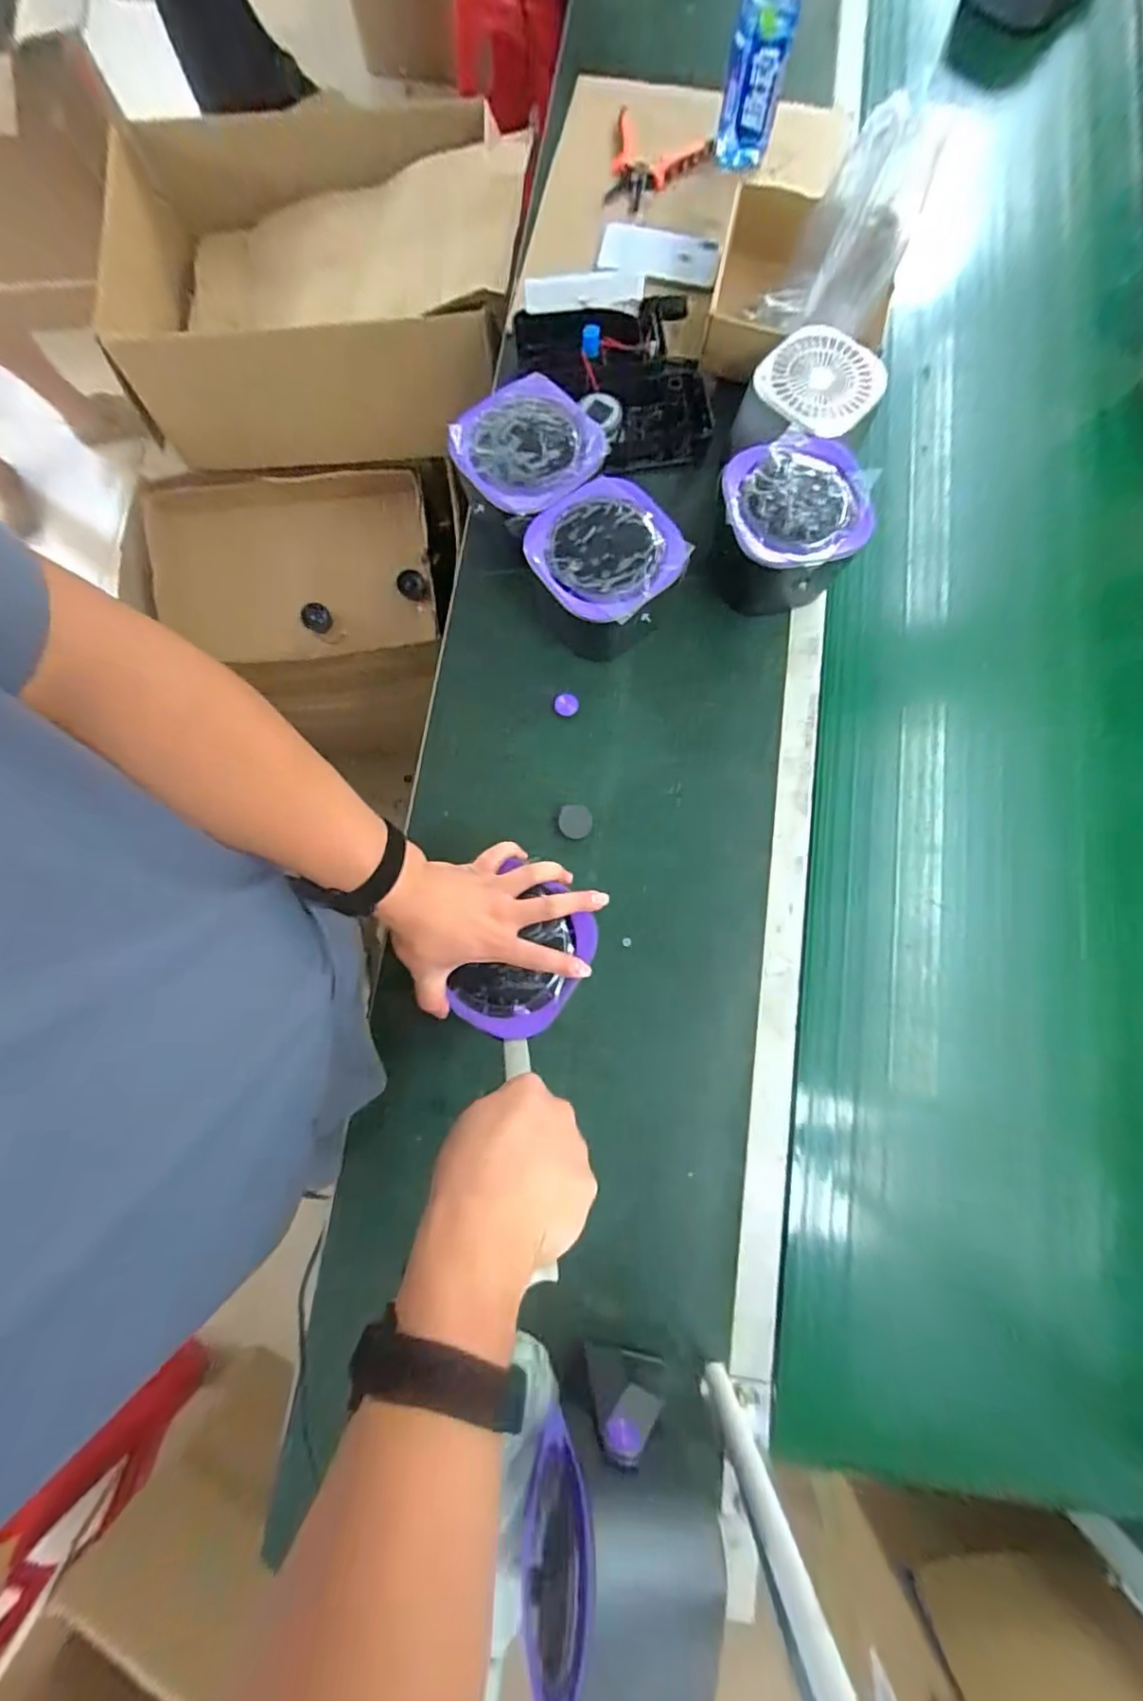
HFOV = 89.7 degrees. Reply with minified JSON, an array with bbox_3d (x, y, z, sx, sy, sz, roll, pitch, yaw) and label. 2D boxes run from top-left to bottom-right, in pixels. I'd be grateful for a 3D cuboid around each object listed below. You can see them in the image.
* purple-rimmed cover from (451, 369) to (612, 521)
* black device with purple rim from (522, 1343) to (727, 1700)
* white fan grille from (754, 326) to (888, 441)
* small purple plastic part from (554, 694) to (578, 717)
[{"bbox_3d":[-0.042,-0.427,0.600,0.135,0.023,0.140,44,83,8],"label":"purple-rimmed cover"},{"bbox_3d":[0.043,0.510,0.445,0.139,0.187,0.139,12,80,3],"label":"black device with purple rim"},{"bbox_3d":[0.271,-0.505,0.619,0.119,0.034,0.119,0,80,1],"label":"white fan grille"},{"bbox_3d":[-0.006,-0.165,0.651,0.026,0.013,0.021,20,80,4],"label":"small purple plastic part"}]

